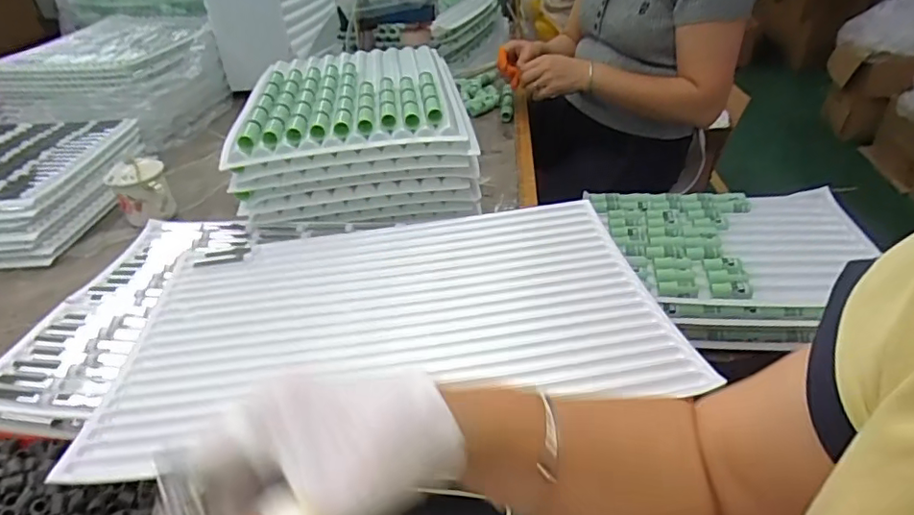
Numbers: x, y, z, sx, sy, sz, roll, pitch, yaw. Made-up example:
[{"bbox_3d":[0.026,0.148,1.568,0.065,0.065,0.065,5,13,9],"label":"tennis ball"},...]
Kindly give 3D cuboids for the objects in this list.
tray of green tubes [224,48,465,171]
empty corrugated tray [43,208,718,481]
[{"bbox_3d":[-0.161,-0.251,0.819,0.305,0.041,0.385,-7,36,-4],"label":"tray of green tubes"},{"bbox_3d":[-0.061,0.046,0.537,0.487,0.023,0.313,-7,36,-4],"label":"empty corrugated tray"}]

